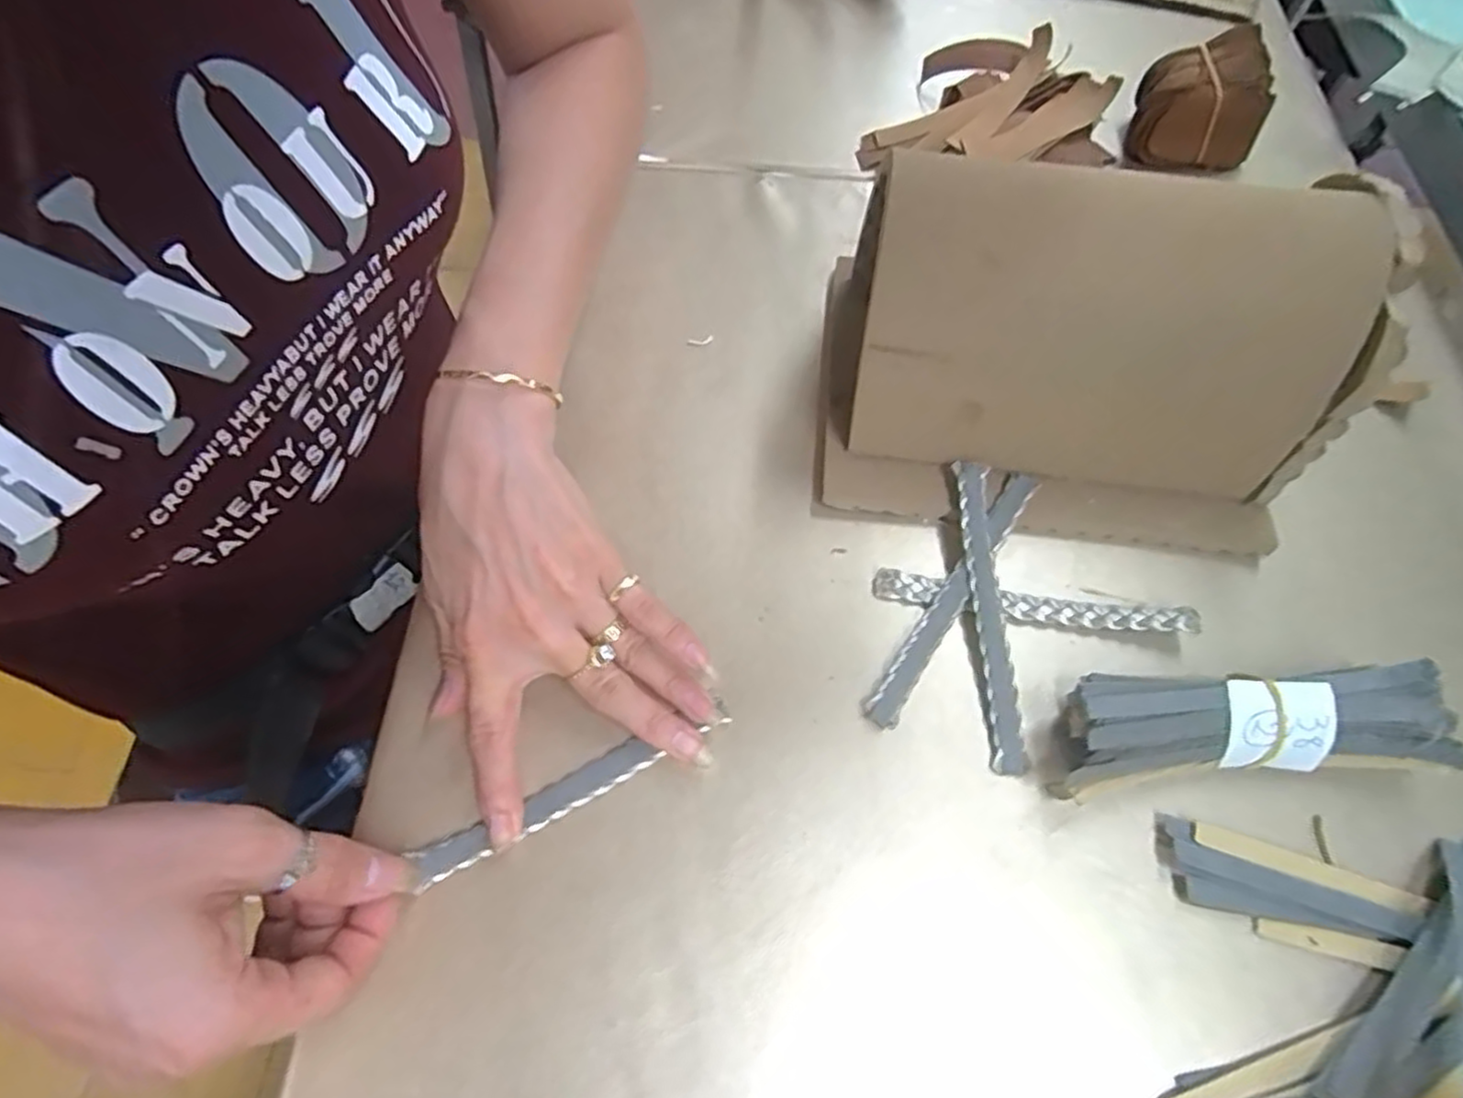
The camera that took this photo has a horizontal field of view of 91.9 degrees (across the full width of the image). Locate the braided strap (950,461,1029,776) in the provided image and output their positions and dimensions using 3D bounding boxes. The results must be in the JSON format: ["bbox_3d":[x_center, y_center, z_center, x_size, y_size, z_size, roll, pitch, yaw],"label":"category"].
[{"bbox_3d":[0.111,0.026,0.306,0.014,0.006,0.134,-6,72,13],"label":"braided strap"}]

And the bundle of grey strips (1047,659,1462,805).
[{"bbox_3d":[0.199,0.068,0.276,0.147,0.037,0.043,-5,63,-3],"label":"bundle of grey strips"}]

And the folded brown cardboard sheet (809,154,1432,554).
[{"bbox_3d":[0.149,-0.090,0.308,0.201,0.121,0.127,6,63,3],"label":"folded brown cardboard sheet"}]

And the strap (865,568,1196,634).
[{"bbox_3d":[0.131,0.024,0.311,0.135,0.012,0.014,9,63,4],"label":"strap"}]

